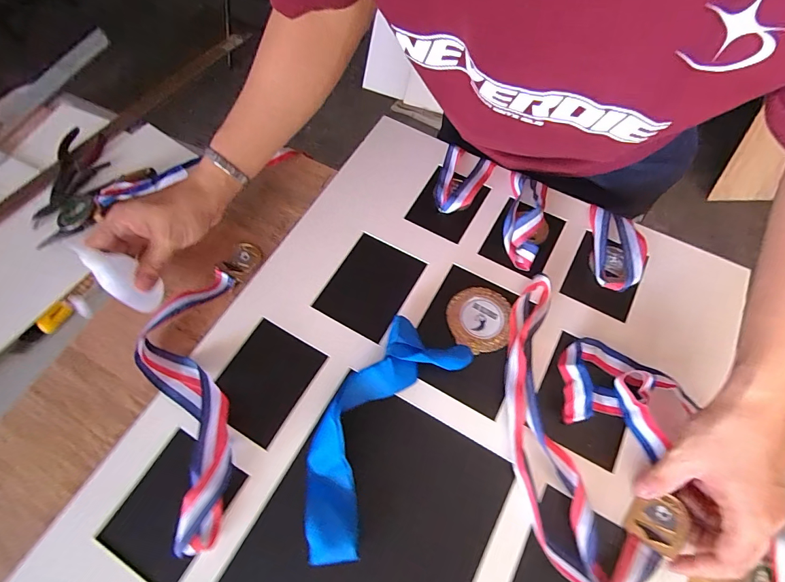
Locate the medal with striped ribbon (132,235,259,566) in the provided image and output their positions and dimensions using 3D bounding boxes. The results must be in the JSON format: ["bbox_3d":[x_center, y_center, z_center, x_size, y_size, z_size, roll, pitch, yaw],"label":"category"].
[{"bbox_3d":[-0.202,0.083,0.388,0.101,0.036,0.300,-3,65,0],"label":"medal with striped ribbon"}]

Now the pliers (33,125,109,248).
[{"bbox_3d":[-0.408,-0.137,0.491,0.078,0.024,0.179,-14,65,-5],"label":"pliers"}]

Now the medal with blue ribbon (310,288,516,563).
[{"bbox_3d":[0.011,0.099,0.377,0.099,0.039,0.306,35,70,16],"label":"medal with blue ribbon"}]

